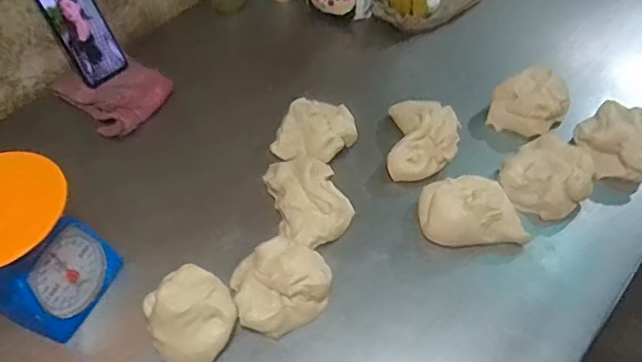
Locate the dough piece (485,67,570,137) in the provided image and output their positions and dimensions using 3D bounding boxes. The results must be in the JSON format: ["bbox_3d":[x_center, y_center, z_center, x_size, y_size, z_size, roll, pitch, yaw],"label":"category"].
[{"bbox_3d":[0.318,-0.119,0.867,0.106,0.051,0.098,25,56,19],"label":"dough piece"}]

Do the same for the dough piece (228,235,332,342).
[{"bbox_3d":[-0.048,0.121,0.683,0.121,0.058,0.103,-22,55,-16],"label":"dough piece"}]

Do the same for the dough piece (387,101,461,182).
[{"bbox_3d":[0.149,-0.059,0.825,0.102,0.054,0.127,7,53,6],"label":"dough piece"}]

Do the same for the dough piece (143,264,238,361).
[{"bbox_3d":[-0.151,0.149,0.655,0.095,0.066,0.103,0,52,0],"label":"dough piece"}]

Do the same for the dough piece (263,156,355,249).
[{"bbox_3d":[-0.015,0.022,0.767,0.101,0.048,0.145,-15,54,-11],"label":"dough piece"}]

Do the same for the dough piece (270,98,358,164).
[{"bbox_3d":[-0.007,-0.073,0.840,0.116,0.051,0.102,9,53,7],"label":"dough piece"}]

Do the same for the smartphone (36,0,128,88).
[{"bbox_3d":[-0.378,-0.239,0.908,0.079,0.170,0.014,-40,40,-26],"label":"smartphone"}]

